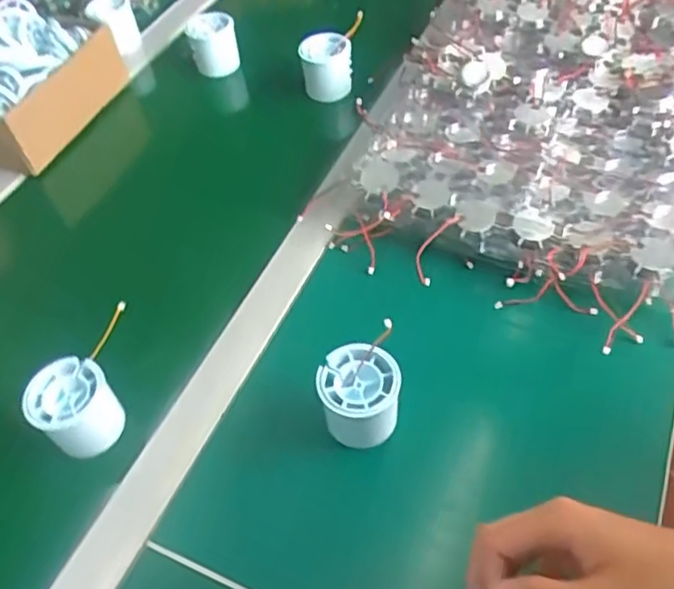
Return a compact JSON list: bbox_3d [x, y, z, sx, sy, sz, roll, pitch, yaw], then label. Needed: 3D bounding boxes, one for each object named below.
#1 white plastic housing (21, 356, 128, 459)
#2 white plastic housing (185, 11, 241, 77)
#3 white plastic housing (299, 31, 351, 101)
[{"bbox_3d":[-0.187,0.080,0.467,0.061,0.038,0.053,31,60,26],"label":"white plastic housing"},{"bbox_3d":[-0.143,-0.292,0.759,0.053,0.060,0.049,-10,51,-4],"label":"white plastic housing"},{"bbox_3d":[-0.011,-0.253,0.724,0.055,0.062,0.045,-3,51,3],"label":"white plastic housing"}]

